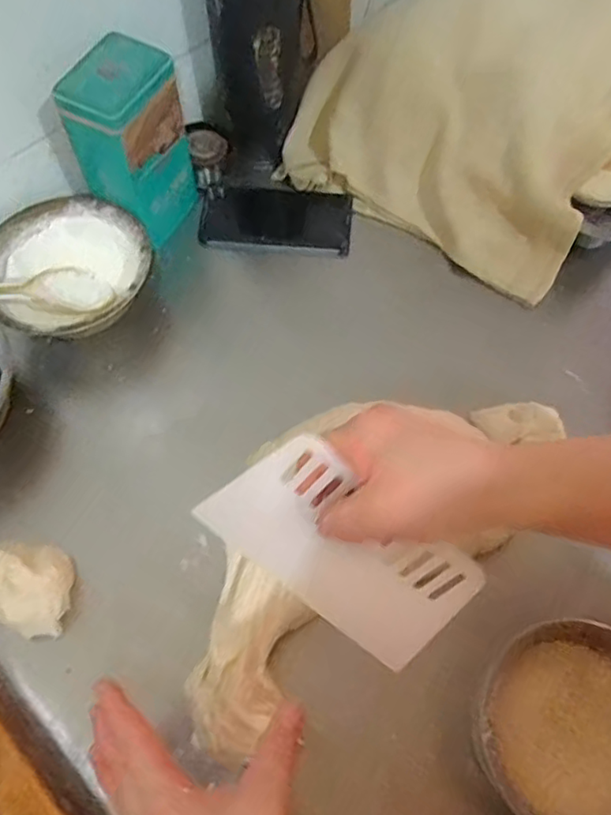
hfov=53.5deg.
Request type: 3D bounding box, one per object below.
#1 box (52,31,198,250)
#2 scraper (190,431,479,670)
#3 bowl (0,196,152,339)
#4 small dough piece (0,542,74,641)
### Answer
[{"bbox_3d":[-0.171,-0.268,0.617,0.073,0.179,0.099,26,66,13],"label":"box"},{"bbox_3d":[0.022,0.091,0.383,0.164,0.113,0.007,38,34,-1],"label":"scraper"},{"bbox_3d":[-0.244,-0.145,0.640,0.160,0.060,0.155,-35,68,-16],"label":"bowl"},{"bbox_3d":[-0.236,0.142,0.503,0.094,0.030,0.065,27,67,13],"label":"small dough piece"}]

